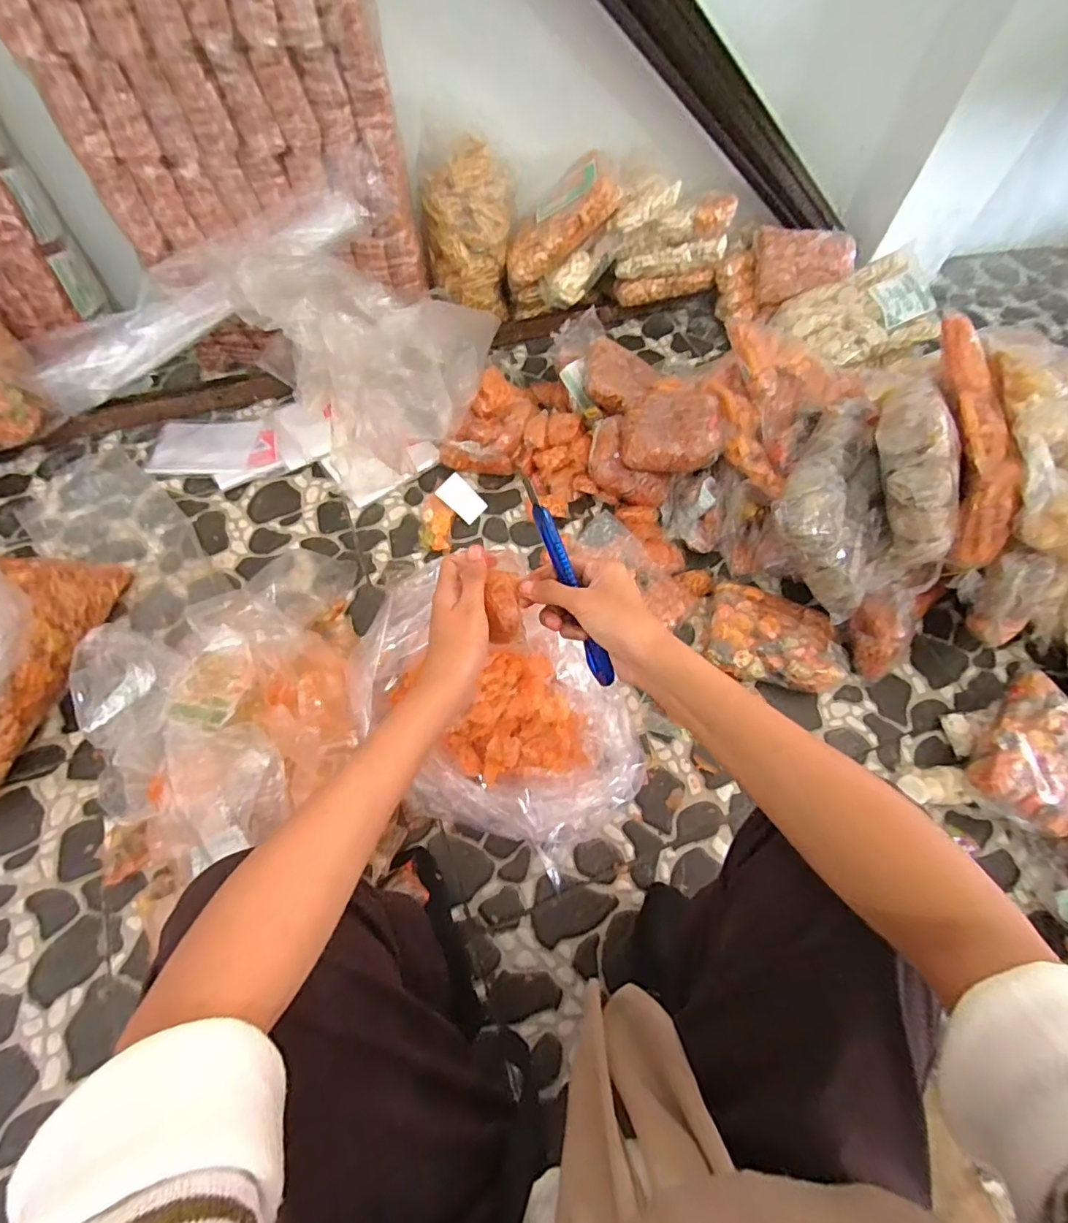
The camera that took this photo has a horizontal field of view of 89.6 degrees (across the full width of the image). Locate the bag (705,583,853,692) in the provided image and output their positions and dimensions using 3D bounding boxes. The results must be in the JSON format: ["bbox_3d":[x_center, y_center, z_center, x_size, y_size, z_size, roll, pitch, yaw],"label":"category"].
[{"bbox_3d":[0.376,0.043,0.829,0.206,0.050,0.140,15,63,6],"label":"bag"}]

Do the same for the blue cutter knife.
[{"bbox_3d":[0.026,-0.021,0.395,0.009,0.019,0.165,-24,102,-14],"label":"blue cutter knife"}]

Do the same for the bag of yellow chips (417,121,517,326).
[{"bbox_3d":[-0.126,-0.728,1.031,0.168,0.269,0.091,-2,63,-3],"label":"bag of yellow chips"}]

